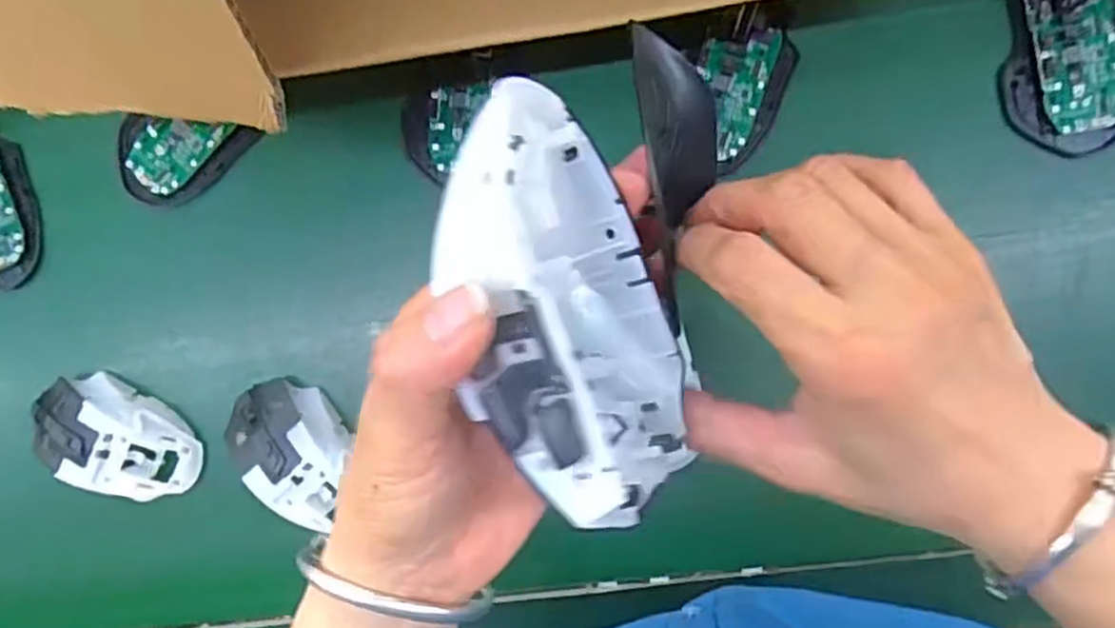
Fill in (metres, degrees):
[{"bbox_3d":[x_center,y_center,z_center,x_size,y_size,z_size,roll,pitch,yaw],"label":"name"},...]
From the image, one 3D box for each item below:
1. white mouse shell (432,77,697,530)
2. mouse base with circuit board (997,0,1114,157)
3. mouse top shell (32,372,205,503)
[{"bbox_3d":[0.000,-0.002,0.206,0.036,0.068,0.111,-14,95,22],"label":"white mouse shell"},{"bbox_3d":[0.308,-0.155,0.453,0.075,0.023,0.112,-6,93,5],"label":"mouse base with circuit board"},{"bbox_3d":[-0.299,0.085,0.514,0.110,0.042,0.065,22,95,3],"label":"mouse top shell"}]

